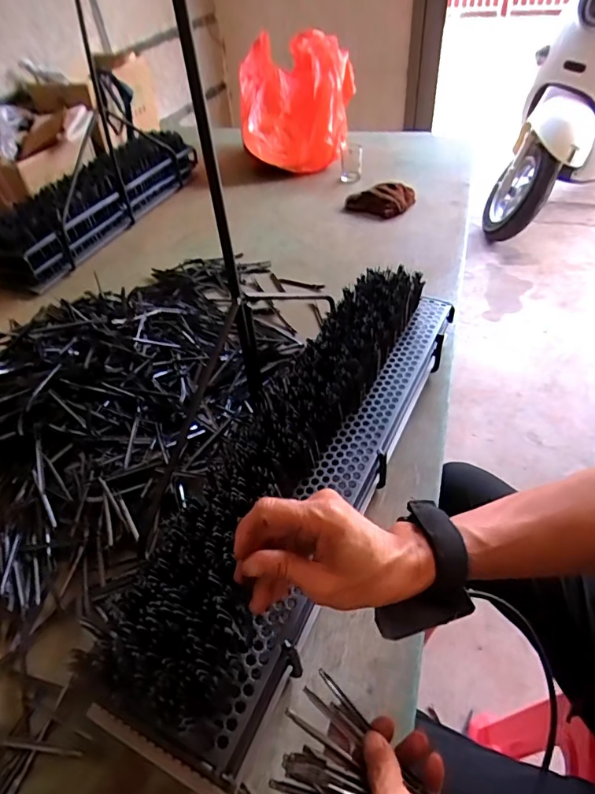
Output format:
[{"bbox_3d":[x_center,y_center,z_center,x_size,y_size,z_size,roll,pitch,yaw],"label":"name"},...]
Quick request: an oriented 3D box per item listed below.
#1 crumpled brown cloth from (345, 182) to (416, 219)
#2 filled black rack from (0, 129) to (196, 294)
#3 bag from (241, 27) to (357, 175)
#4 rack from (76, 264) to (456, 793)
[{"bbox_3d":[0.178,-0.421,1.054,0.149,0.045,0.064,1,46,7],"label":"crumpled brown cloth"},{"bbox_3d":[-0.430,-0.432,1.061,0.139,0.123,0.564,15,49,19],"label":"filled black rack"},{"bbox_3d":[-0.004,-0.731,1.234,0.250,0.262,0.277,6,47,11],"label":"bag"},{"bbox_3d":[0.028,0.058,0.533,0.143,0.116,0.600,16,48,20],"label":"rack"}]

